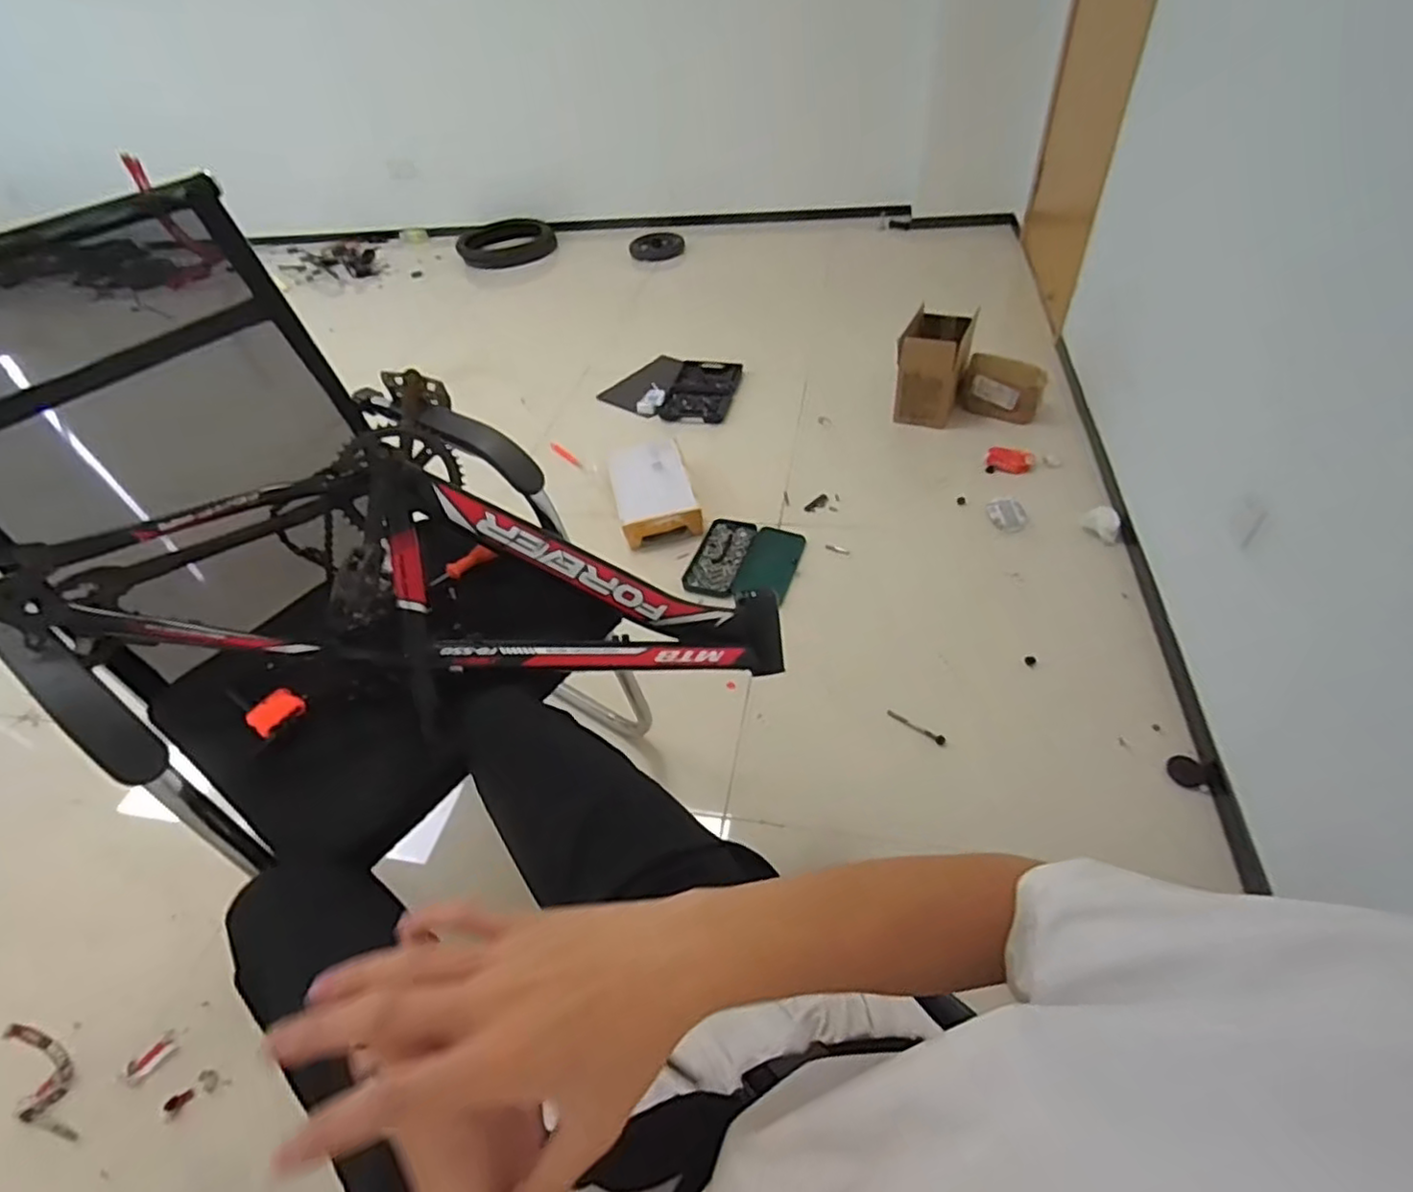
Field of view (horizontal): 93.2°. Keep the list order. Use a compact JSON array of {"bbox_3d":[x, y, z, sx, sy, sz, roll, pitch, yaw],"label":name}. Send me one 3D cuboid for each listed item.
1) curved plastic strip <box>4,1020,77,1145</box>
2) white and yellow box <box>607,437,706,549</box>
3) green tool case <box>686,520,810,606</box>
[{"bbox_3d":[-0.981,0.713,0.990,0.068,0.008,0.242,-37,55,-26],"label":"curved plastic strip"},{"bbox_3d":[-0.139,-0.275,1.771,0.208,0.090,0.323,-15,45,-7],"label":"white and yellow box"},{"bbox_3d":[0.093,-0.093,1.611,0.249,0.025,0.258,10,48,17],"label":"green tool case"}]

